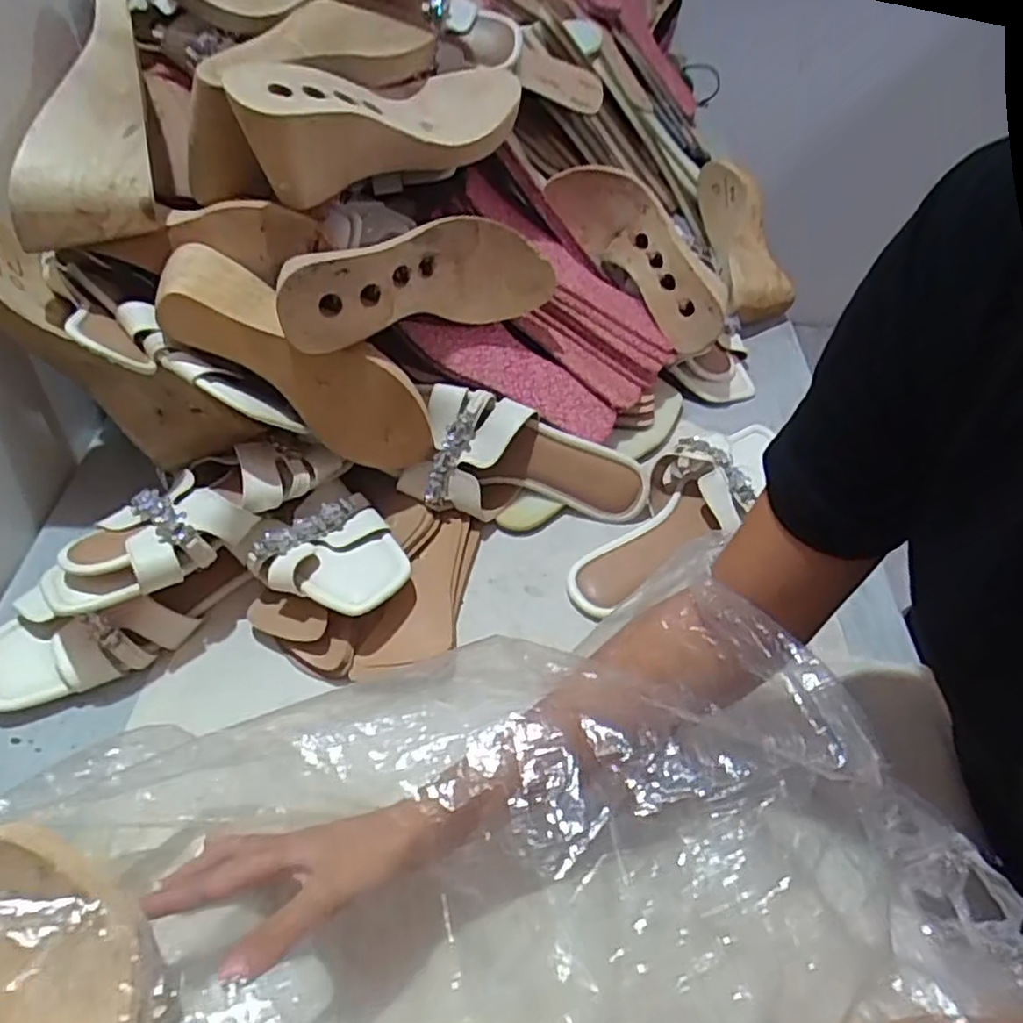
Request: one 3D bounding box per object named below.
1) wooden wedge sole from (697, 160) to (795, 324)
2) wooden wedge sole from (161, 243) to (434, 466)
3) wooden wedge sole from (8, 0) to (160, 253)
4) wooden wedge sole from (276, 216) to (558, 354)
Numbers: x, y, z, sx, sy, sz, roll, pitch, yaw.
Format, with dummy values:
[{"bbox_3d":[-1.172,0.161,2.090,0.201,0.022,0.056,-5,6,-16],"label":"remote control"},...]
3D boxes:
[{"bbox_3d":[0.269,-0.304,0.785,0.085,0.089,0.231,0,51,-1],"label":"wooden wedge sole"},{"bbox_3d":[-0.146,-0.116,0.513,0.219,0.070,0.086,36,49,-22],"label":"wooden wedge sole"},{"bbox_3d":[-0.278,-0.270,0.473,0.064,0.069,0.188,12,90,8],"label":"wooden wedge sole"},{"bbox_3d":[-0.071,-0.176,0.519,0.231,0.078,0.064,-23,54,-36],"label":"wooden wedge sole"}]

